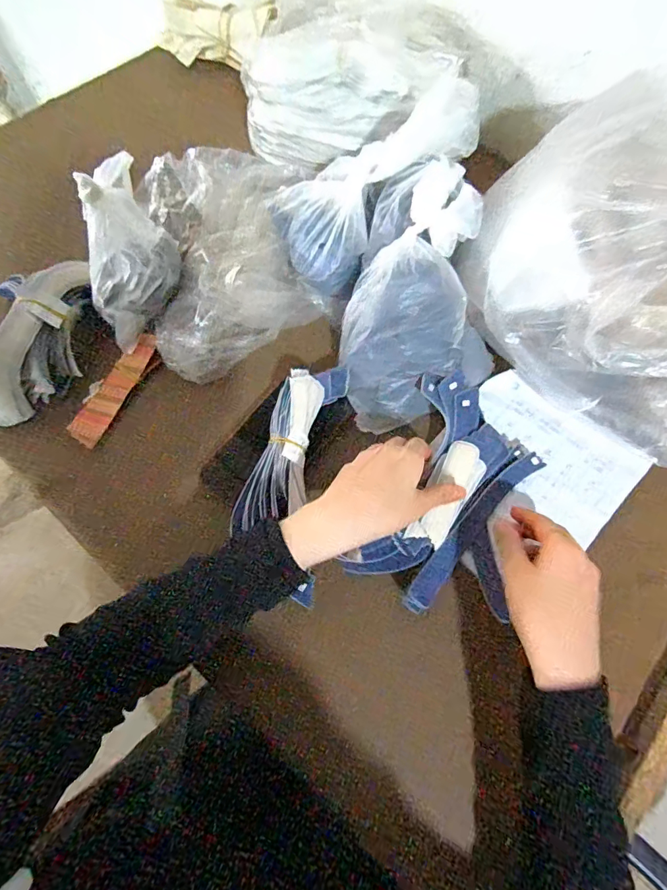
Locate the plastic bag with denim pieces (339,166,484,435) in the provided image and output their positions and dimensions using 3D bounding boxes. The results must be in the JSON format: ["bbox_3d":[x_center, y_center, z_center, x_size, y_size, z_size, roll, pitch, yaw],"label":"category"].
[{"bbox_3d":[0.076,-0.128,0.412,0.114,0.054,0.240,17,104,7],"label":"plastic bag with denim pieces"}]

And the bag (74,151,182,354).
[{"bbox_3d":[-0.205,-0.188,0.450,0.099,0.110,0.126,-25,69,-11],"label":"bag"}]

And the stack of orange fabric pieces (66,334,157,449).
[{"bbox_3d":[-0.223,-0.058,0.457,0.028,0.021,0.129,22,68,8],"label":"stack of orange fabric pieces"}]

